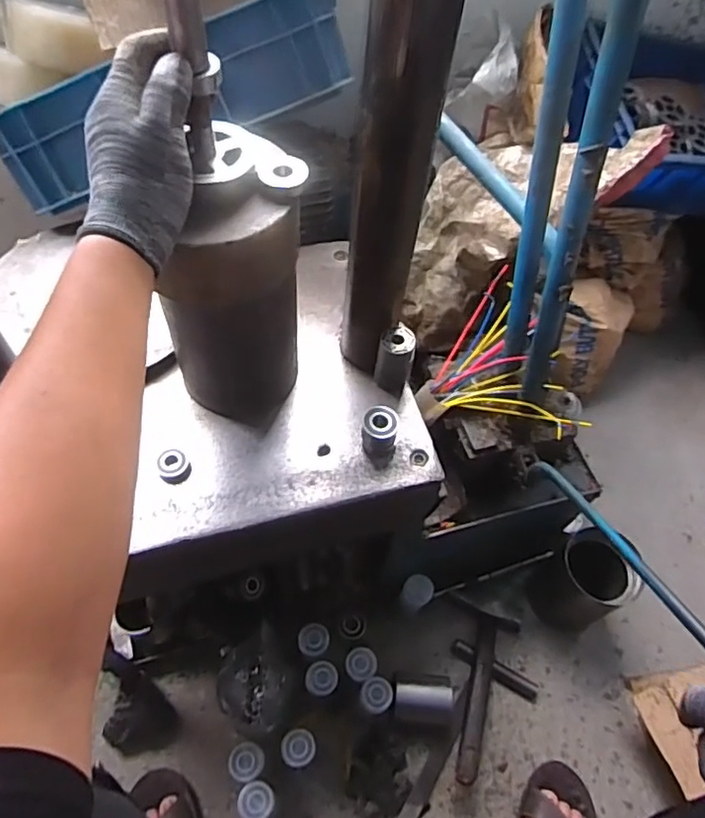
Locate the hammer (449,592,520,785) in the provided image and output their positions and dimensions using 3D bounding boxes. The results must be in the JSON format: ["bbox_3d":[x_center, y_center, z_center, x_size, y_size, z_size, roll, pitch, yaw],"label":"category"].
[{"bbox_3d":[0.173,0.417,0.895,0.113,0.042,0.254,21,58,9],"label":"hammer"}]

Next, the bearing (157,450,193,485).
[{"bbox_3d":[-0.184,0.060,0.607,0.032,0.018,0.032,2,57,-3],"label":"bearing"}]

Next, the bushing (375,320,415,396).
[{"bbox_3d":[0.049,-0.057,0.669,0.039,0.074,0.043,12,57,3],"label":"bushing"}]

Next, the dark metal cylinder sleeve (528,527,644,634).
[{"bbox_3d":[0.366,0.283,0.941,0.104,0.162,0.119,-30,64,-21],"label":"dark metal cylinder sleeve"}]

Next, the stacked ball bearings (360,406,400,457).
[{"bbox_3d":[0.029,0.023,0.633,0.038,0.040,0.036,12,57,3],"label":"stacked ball bearings"}]

